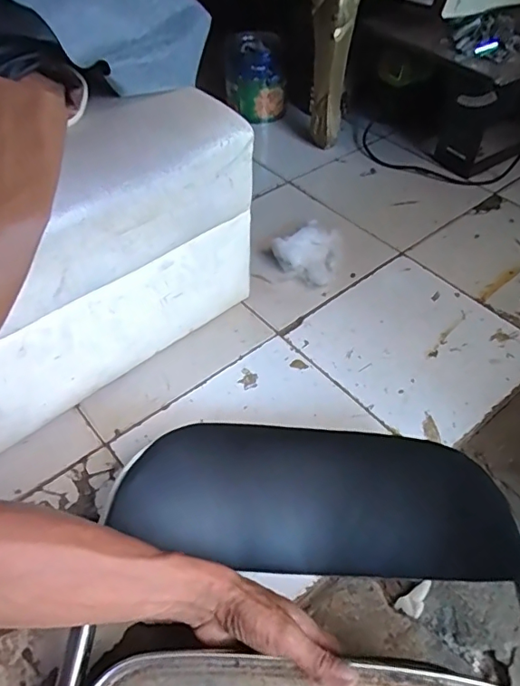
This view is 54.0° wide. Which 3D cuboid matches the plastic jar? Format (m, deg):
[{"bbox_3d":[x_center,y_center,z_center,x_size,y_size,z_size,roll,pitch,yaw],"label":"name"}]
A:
[{"bbox_3d":[-0.010,-0.628,1.215,0.144,0.152,0.137,-4,49,-4],"label":"plastic jar"}]

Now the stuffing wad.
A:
[{"bbox_3d":[0.081,-0.162,0.884,0.115,0.043,0.139,13,50,11],"label":"stuffing wad"}]

